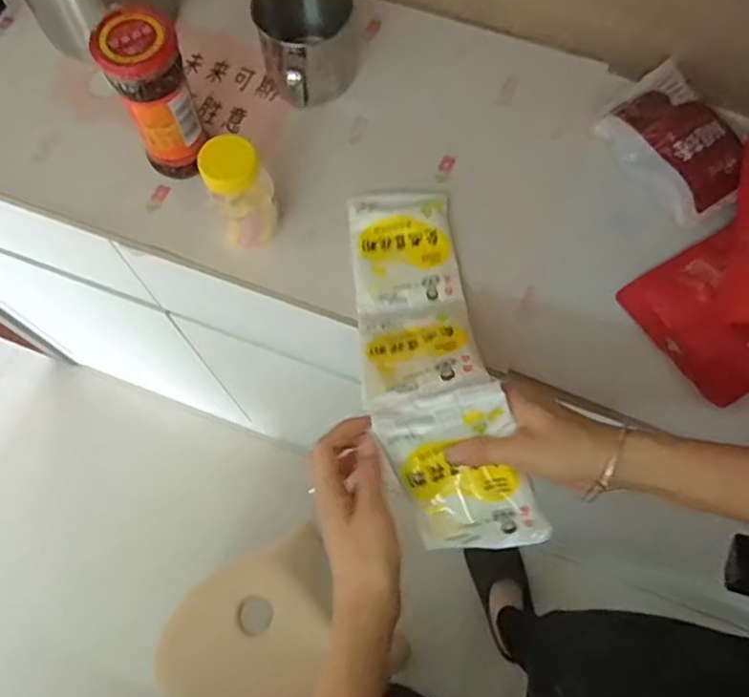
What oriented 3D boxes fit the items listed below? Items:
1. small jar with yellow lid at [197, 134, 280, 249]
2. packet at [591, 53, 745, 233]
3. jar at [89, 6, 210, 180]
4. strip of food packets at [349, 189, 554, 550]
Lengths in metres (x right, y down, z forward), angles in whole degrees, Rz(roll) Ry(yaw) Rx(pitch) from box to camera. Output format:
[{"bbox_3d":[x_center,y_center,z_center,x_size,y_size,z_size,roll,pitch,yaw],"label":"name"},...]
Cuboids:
[{"bbox_3d":[-0.108,-0.124,0.526,0.051,0.108,0.042,-18,71,-6],"label":"small jar with yellow lid"},{"bbox_3d":[0.283,-0.193,0.582,0.101,0.021,0.139,-34,74,-12],"label":"packet"},{"bbox_3d":[-0.181,-0.206,0.538,0.059,0.145,0.055,0,70,0],"label":"jar"},{"bbox_3d":[0.038,-0.006,0.504,0.095,0.085,0.311,-9,53,-3],"label":"strip of food packets"}]

